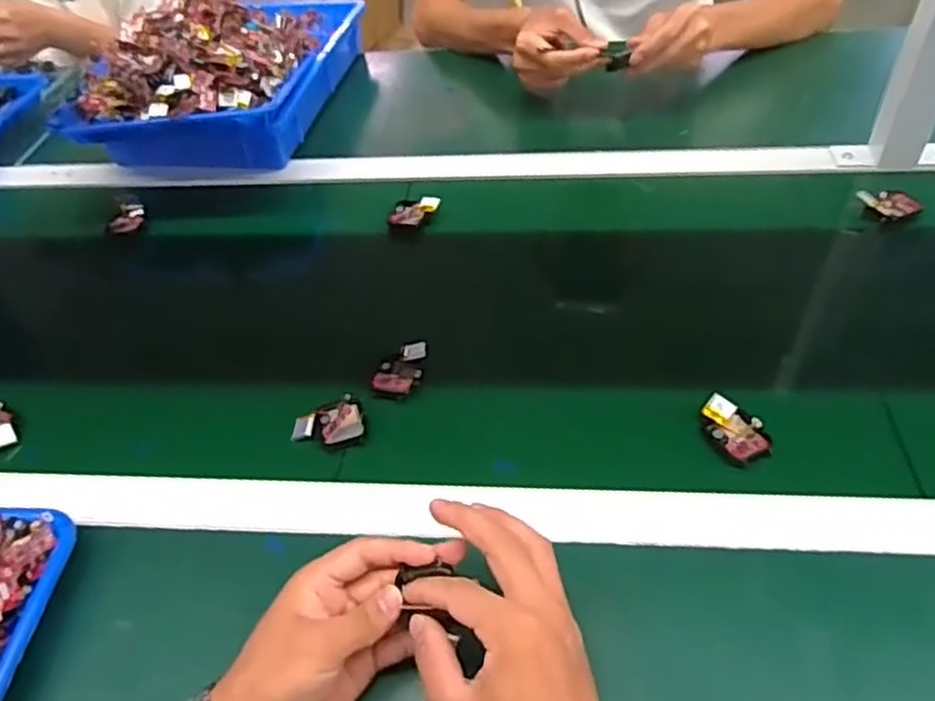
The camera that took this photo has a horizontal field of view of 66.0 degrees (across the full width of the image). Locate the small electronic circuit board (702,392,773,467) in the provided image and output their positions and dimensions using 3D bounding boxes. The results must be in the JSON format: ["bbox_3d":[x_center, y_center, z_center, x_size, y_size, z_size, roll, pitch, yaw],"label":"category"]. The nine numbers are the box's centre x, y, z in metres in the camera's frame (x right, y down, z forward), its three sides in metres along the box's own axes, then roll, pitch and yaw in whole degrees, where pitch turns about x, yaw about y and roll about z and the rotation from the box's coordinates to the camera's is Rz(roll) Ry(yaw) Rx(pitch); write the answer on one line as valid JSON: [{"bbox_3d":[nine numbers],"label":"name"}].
[{"bbox_3d":[0.199,0.060,0.539,0.037,0.019,0.055,-25,50,-18],"label":"small electronic circuit board"}]

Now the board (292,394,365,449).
[{"bbox_3d":[-0.110,0.059,0.568,0.054,0.021,0.036,-10,47,-4],"label":"board"}]

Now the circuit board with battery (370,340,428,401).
[{"bbox_3d":[-0.055,0.015,0.604,0.039,0.018,0.057,10,49,14],"label":"circuit board with battery"}]

